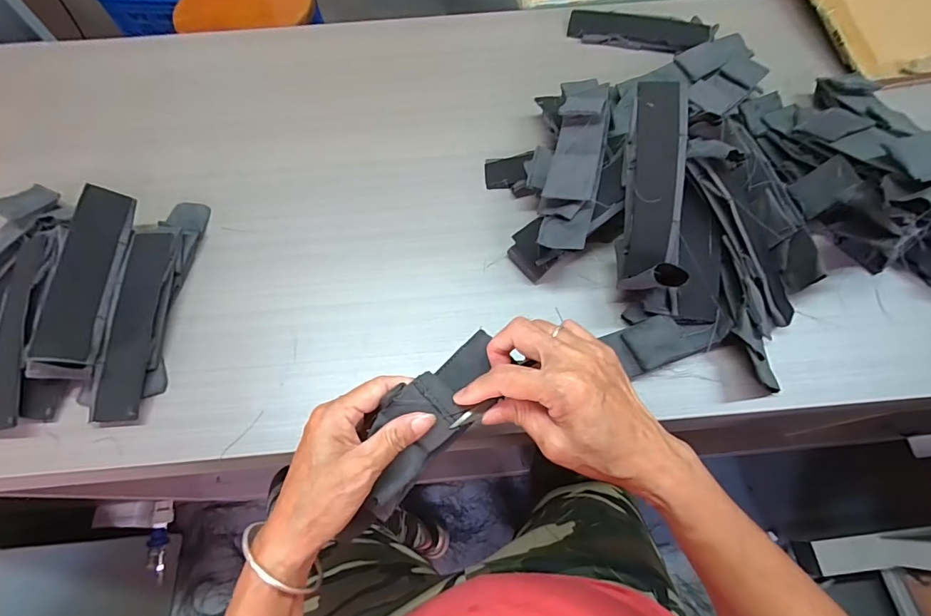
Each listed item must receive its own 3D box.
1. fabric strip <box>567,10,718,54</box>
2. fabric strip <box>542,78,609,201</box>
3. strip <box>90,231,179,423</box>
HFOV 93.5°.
[{"bbox_3d":[0.236,-0.377,0.596,0.186,0.019,0.058,16,67,8],"label":"fabric strip"},{"bbox_3d":[0.115,-0.174,0.443,0.048,0.026,0.155,10,66,5],"label":"fabric strip"},{"bbox_3d":[-0.320,0.012,0.423,0.042,0.008,0.186,-1,73,-1],"label":"strip"}]

